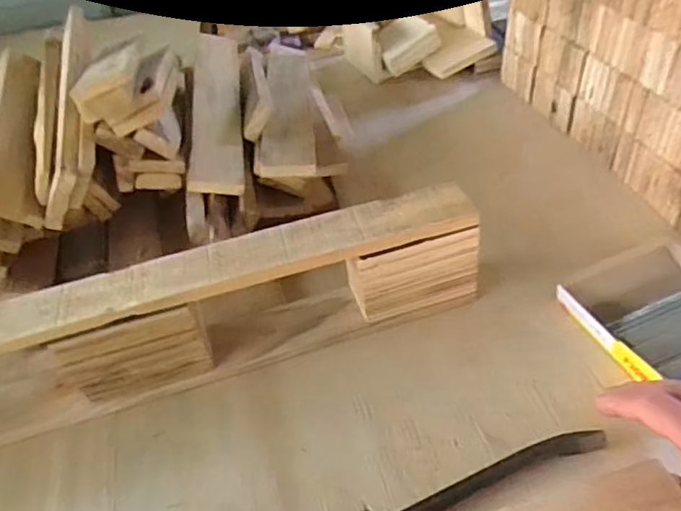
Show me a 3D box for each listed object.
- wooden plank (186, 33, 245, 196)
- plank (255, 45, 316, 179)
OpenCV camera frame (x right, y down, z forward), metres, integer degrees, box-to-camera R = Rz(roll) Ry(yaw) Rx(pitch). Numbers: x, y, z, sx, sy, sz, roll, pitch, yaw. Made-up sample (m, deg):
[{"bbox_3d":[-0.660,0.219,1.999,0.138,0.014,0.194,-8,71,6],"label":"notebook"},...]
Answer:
[{"bbox_3d":[-0.162,-0.200,0.753,0.060,0.014,0.354,0,46,-12],"label":"wooden plank"},{"bbox_3d":[-0.073,-0.206,0.780,0.068,0.020,0.391,1,40,-6],"label":"plank"}]

